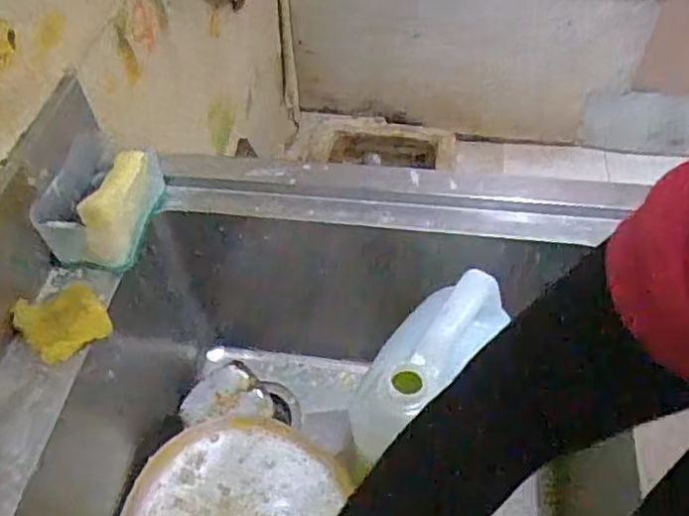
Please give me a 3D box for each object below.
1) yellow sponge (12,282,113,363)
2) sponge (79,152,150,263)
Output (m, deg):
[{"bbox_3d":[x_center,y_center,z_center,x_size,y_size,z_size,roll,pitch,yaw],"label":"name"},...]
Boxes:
[{"bbox_3d":[-0.274,0.057,0.624,0.075,0.016,0.081,-29,56,-20],"label":"yellow sponge"},{"bbox_3d":[-0.229,-0.059,0.657,0.032,0.067,0.105,6,52,6],"label":"sponge"}]

